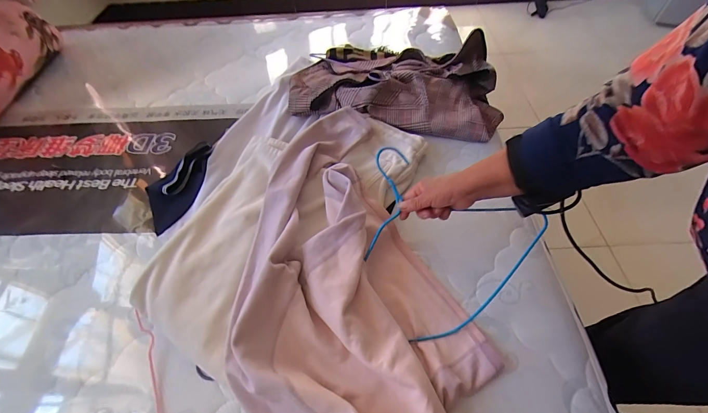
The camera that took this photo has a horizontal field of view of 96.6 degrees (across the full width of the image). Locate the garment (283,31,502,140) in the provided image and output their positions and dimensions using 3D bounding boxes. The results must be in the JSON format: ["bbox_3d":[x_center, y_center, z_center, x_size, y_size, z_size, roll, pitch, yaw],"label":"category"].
[{"bbox_3d":[0.106,-0.315,0.784,0.492,0.098,0.311,8,56,8],"label":"garment"}]

